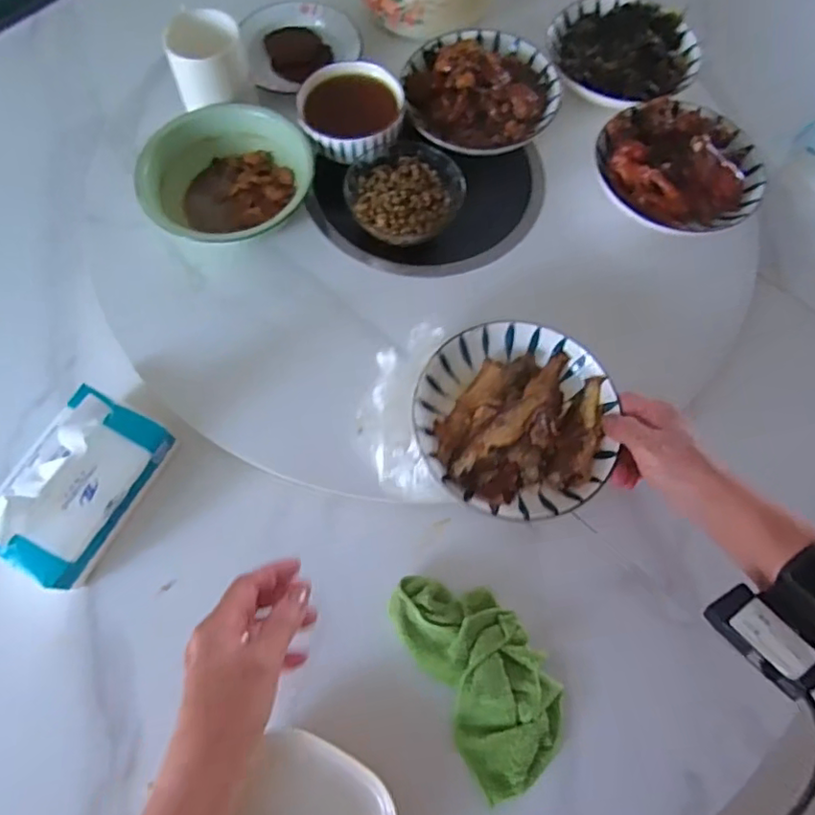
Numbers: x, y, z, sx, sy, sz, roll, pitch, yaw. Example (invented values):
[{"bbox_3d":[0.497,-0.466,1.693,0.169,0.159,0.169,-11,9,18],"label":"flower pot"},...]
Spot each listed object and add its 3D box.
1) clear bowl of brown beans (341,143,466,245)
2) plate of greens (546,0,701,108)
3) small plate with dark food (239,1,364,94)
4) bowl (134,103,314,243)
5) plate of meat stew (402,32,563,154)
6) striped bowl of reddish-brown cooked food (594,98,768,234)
[{"bbox_3d":[-0.006,-0.223,0.607,0.113,0.045,0.110,0,69,-1],"label":"clear bowl of brown beans"},{"bbox_3d":[0.255,-0.421,0.690,0.176,0.037,0.190,0,69,-1],"label":"plate of greens"},{"bbox_3d":[-0.140,-0.444,0.708,0.137,0.021,0.127,0,69,-1],"label":"small plate with dark food"},{"bbox_3d":[-0.187,-0.239,0.615,0.153,0.069,0.157,0,69,-1],"label":"bowl"},{"bbox_3d":[0.084,-0.370,0.657,0.167,0.043,0.165,0,69,-1],"label":"plate of meat stew"},{"bbox_3d":[0.294,-0.268,0.618,0.172,0.045,0.160,15,69,5],"label":"striped bowl of reddish-brown cooked food"}]

